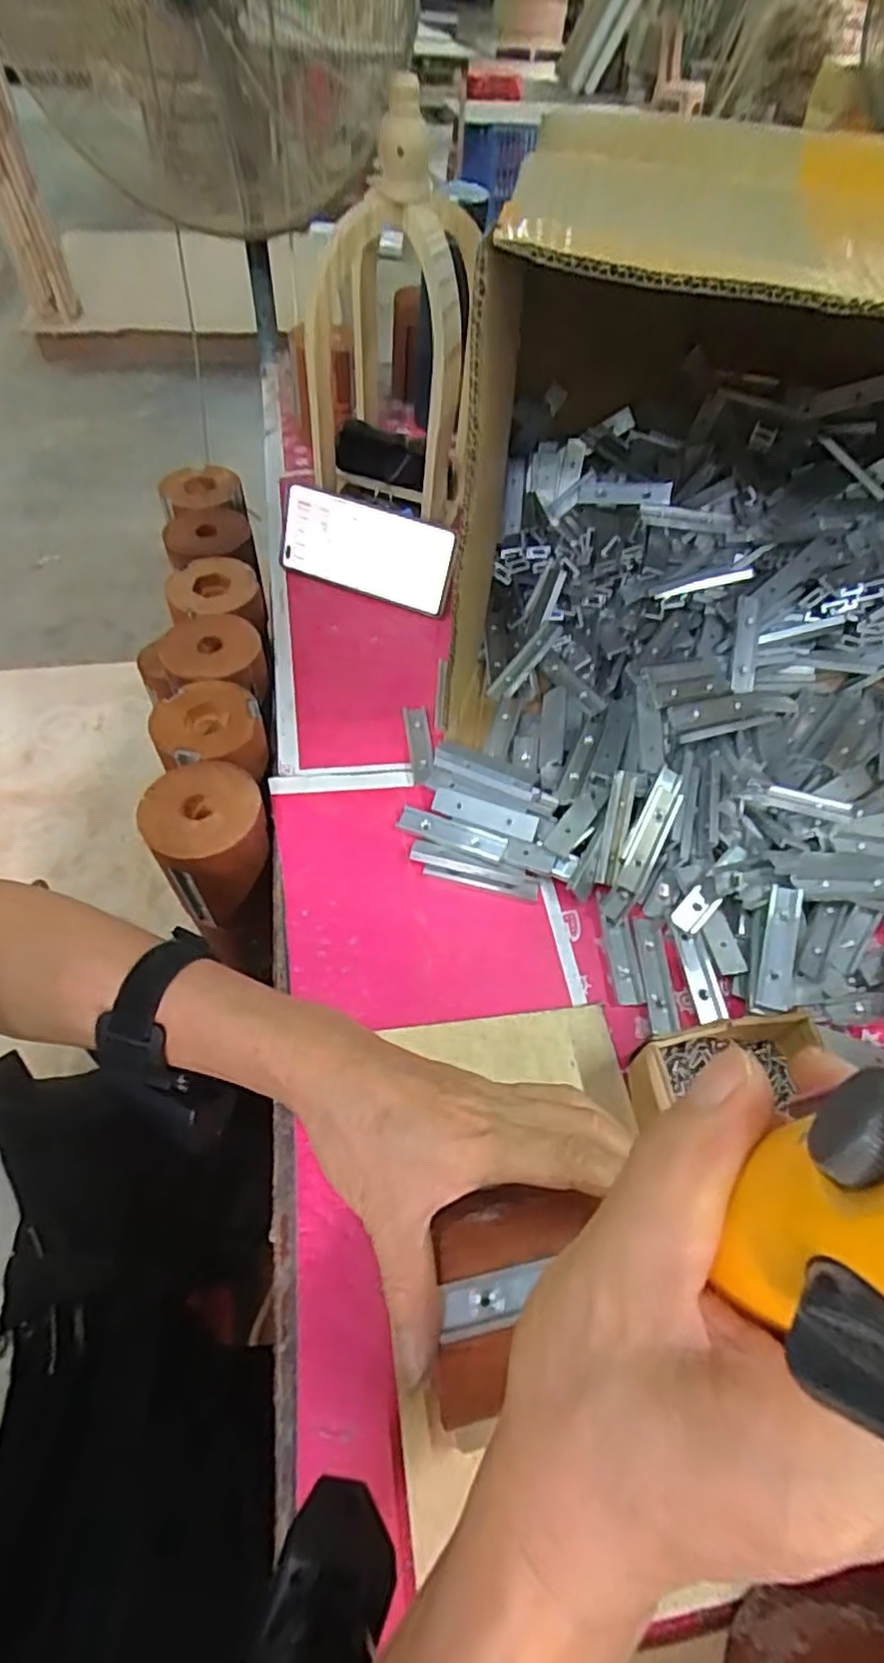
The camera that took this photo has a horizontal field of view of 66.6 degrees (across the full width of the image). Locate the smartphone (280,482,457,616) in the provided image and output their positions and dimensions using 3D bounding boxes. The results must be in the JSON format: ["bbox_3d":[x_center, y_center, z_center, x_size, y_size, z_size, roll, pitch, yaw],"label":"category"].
[{"bbox_3d":[-0.070,-0.254,0.608,0.162,0.078,0.009,19,41,6],"label":"smartphone"}]

